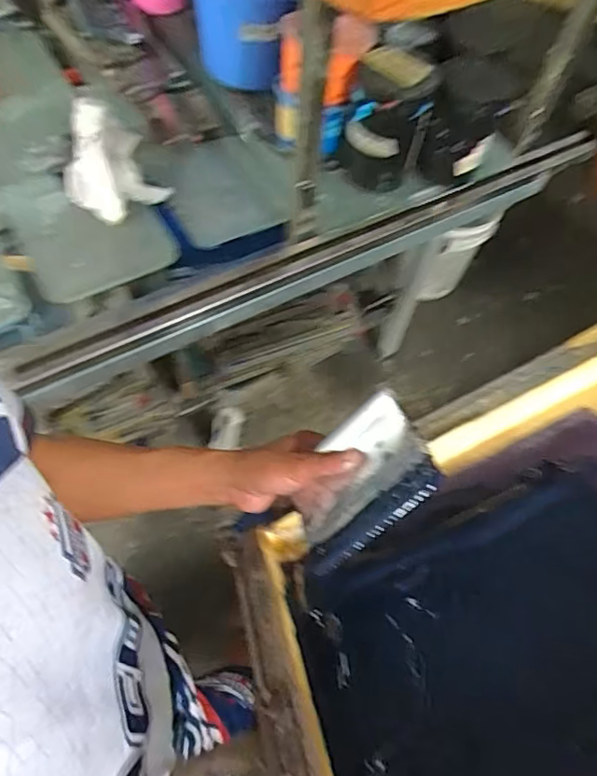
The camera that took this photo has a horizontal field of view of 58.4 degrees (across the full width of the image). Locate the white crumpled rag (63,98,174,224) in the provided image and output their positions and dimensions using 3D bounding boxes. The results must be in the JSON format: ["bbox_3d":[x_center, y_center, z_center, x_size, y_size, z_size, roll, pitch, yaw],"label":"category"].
[{"bbox_3d":[-0.292,-0.351,0.807,0.138,0.084,0.183,-25,68,-18],"label":"white crumpled rag"}]

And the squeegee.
[{"bbox_3d":[0.050,0.080,0.452,0.129,0.020,0.101,-42,44,18],"label":"squeegee"}]

